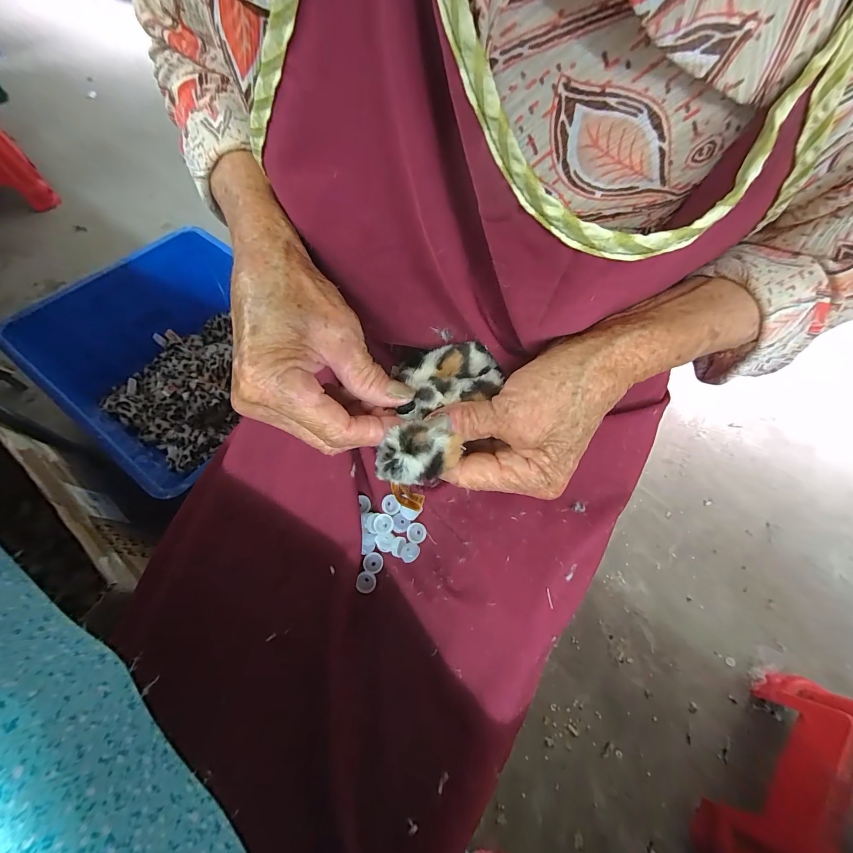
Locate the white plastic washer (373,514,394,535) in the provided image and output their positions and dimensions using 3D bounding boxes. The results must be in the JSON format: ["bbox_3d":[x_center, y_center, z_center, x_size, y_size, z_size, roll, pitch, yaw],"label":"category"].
[{"bbox_3d":[-0.036,0.083,0.307,0.016,0.006,0.016,2,61,-3],"label":"white plastic washer"}]

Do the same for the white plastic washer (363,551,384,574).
[{"bbox_3d":[-0.046,0.116,0.308,0.017,0.006,0.016,2,61,-3],"label":"white plastic washer"}]

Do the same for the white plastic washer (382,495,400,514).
[{"bbox_3d":[-0.031,0.067,0.310,0.015,0.007,0.015,2,61,-3],"label":"white plastic washer"}]

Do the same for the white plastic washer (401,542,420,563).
[{"bbox_3d":[-0.014,0.106,0.303,0.015,0.006,0.016,2,61,-3],"label":"white plastic washer"}]

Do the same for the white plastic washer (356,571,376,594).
[{"bbox_3d":[-0.050,0.129,0.297,0.016,0.004,0.016,2,61,-3],"label":"white plastic washer"}]

